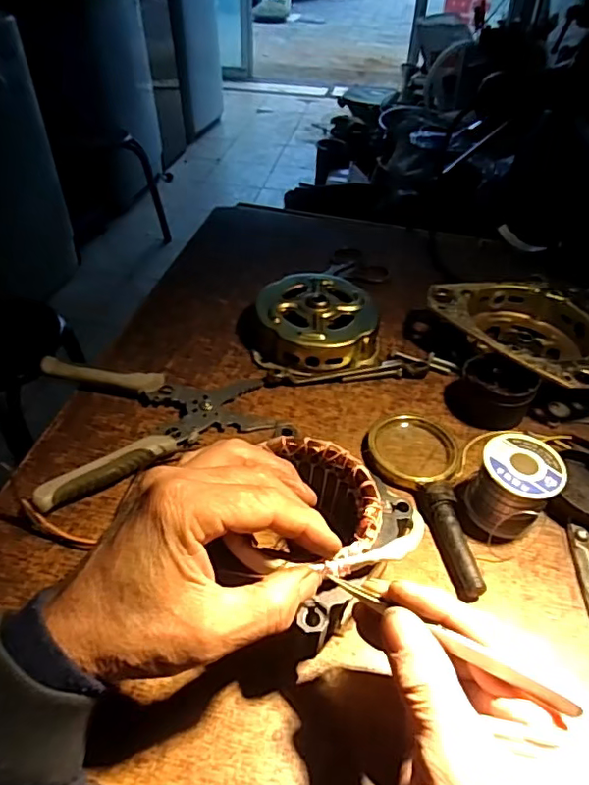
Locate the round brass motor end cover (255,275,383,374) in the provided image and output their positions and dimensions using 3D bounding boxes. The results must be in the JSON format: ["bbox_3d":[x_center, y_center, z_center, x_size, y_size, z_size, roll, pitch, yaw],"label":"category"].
[{"bbox_3d":[0.022,-0.068,0.515,0.106,0.037,0.114,3,43,2],"label":"round brass motor end cover"}]

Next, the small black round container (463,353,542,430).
[{"bbox_3d":[0.164,-0.001,0.458,0.056,0.037,0.057,1,43,-1],"label":"small black round container"}]

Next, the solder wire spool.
[{"bbox_3d":[0.151,0.066,0.388,0.050,0.051,0.052,1,43,-1],"label":"solder wire spool"}]

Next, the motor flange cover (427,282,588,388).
[{"bbox_3d":[0.217,-0.057,0.513,0.149,0.039,0.170,-30,52,-29],"label":"motor flange cover"}]

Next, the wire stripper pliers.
[{"bbox_3d":[-0.109,0.011,0.437,0.176,0.026,0.127,-18,46,-19],"label":"wire stripper pliers"}]

